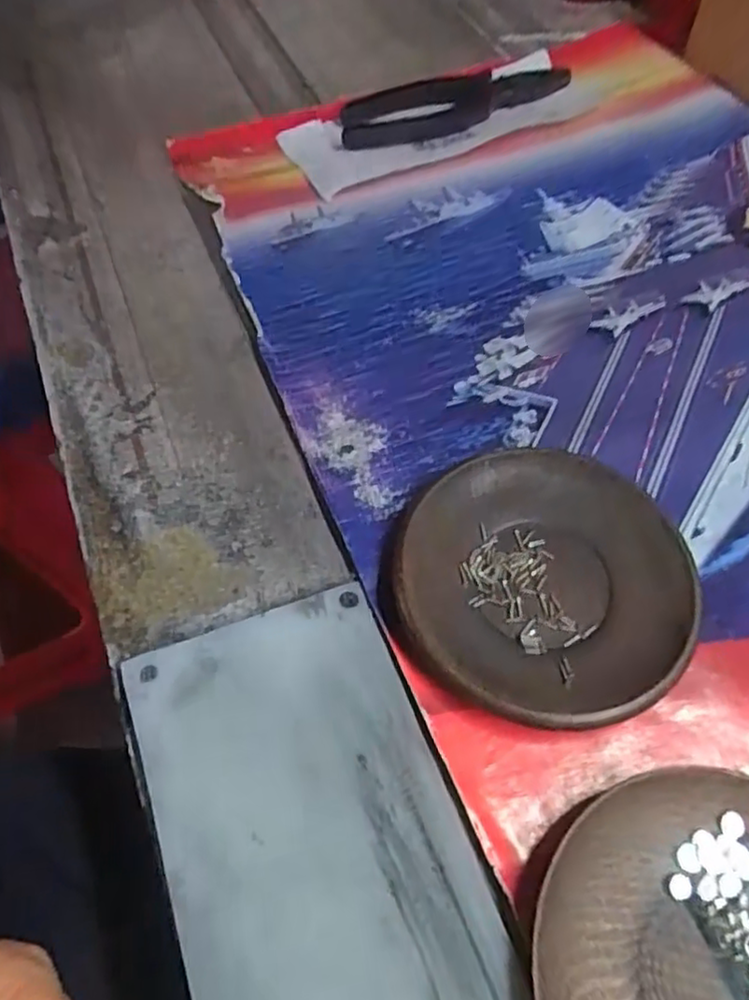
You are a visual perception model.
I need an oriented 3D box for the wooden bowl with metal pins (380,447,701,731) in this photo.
[{"bbox_3d":[0.065,0.032,0.261,0.115,0.016,0.108,0,59,1],"label":"wooden bowl with metal pins"}]

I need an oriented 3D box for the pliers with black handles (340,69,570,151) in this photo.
[{"bbox_3d":[0.052,-0.265,0.441,0.162,0.009,0.056,-28,63,-15],"label":"pliers with black handles"}]

